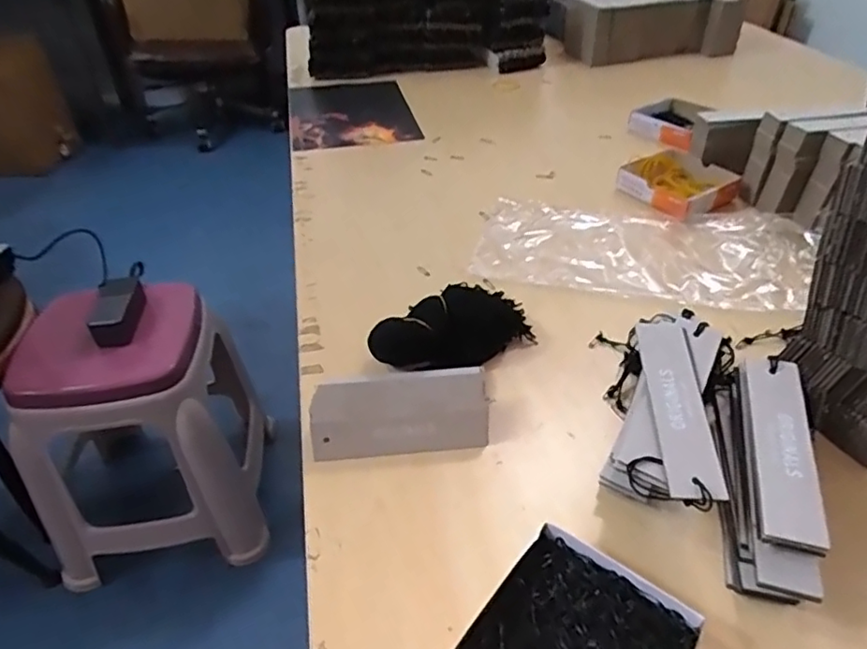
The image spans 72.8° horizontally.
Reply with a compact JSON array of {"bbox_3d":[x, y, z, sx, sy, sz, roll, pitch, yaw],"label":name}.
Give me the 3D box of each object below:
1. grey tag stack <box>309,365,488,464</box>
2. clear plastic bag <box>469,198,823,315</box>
[{"bbox_3d":[-0.024,0.066,0.436,0.128,0.041,0.043,-4,39,-4],"label":"grey tag stack"},{"bbox_3d":[0.221,-0.082,0.625,0.327,0.024,0.165,10,40,14],"label":"clear plastic bag"}]

